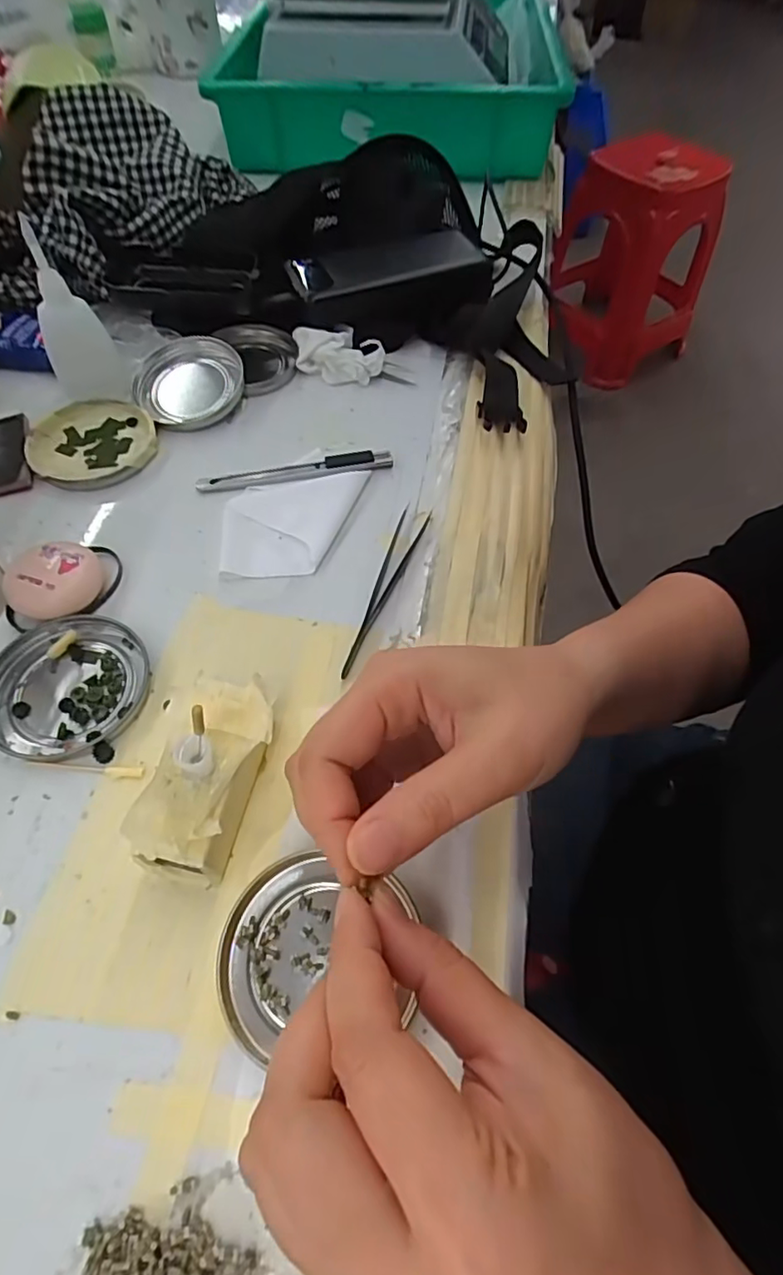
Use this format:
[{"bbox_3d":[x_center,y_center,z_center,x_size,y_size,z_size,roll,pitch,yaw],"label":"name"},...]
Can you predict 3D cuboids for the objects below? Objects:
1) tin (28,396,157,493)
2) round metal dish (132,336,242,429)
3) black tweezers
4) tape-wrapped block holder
[{"bbox_3d":[-0.201,-0.129,0.393,0.082,0.013,0.079,0,57,-1],"label":"tin"},{"bbox_3d":[-0.146,-0.184,0.418,0.074,0.021,0.082,0,57,0],"label":"round metal dish"},{"bbox_3d":[-0.004,-0.030,0.335,0.016,0.004,0.125,17,58,10],"label":"black tweezers"},{"bbox_3d":[-0.078,0.061,0.255,0.043,0.046,0.083,6,57,3],"label":"tape-wrapped block holder"}]

